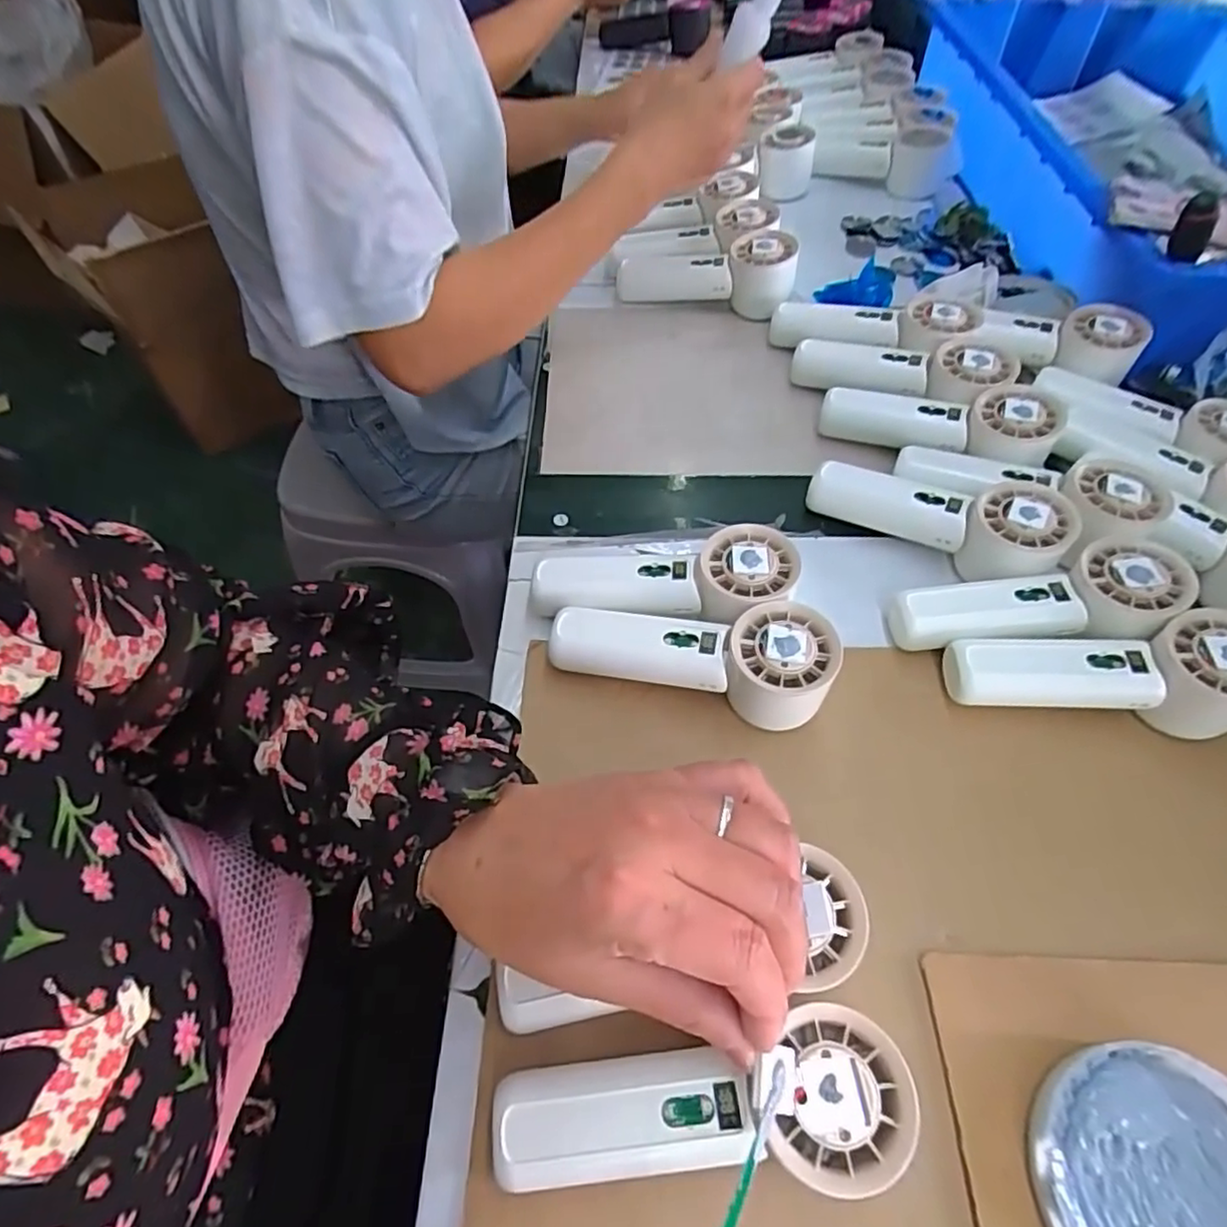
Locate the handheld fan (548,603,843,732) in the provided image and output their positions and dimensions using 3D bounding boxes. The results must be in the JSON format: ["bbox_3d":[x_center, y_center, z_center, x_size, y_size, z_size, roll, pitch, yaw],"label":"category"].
[{"bbox_3d":[0.041,0.027,0.372,0.156,0.055,0.057,5,56,3],"label":"handheld fan"}]

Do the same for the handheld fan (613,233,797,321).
[{"bbox_3d":[0.085,-0.305,0.601,0.159,0.069,0.067,10,56,22],"label":"handheld fan"}]

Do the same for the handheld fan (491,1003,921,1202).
[{"bbox_3d":[0.032,0.192,0.260,0.152,0.051,0.052,-2,56,-2],"label":"handheld fan"}]

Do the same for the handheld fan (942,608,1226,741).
[{"bbox_3d":[0.272,0.034,0.366,0.154,0.054,0.052,2,56,1],"label":"handheld fan"}]

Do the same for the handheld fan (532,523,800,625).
[{"bbox_3d":[0.029,-0.012,0.400,0.152,0.056,0.056,-2,56,-2],"label":"handheld fan"}]

